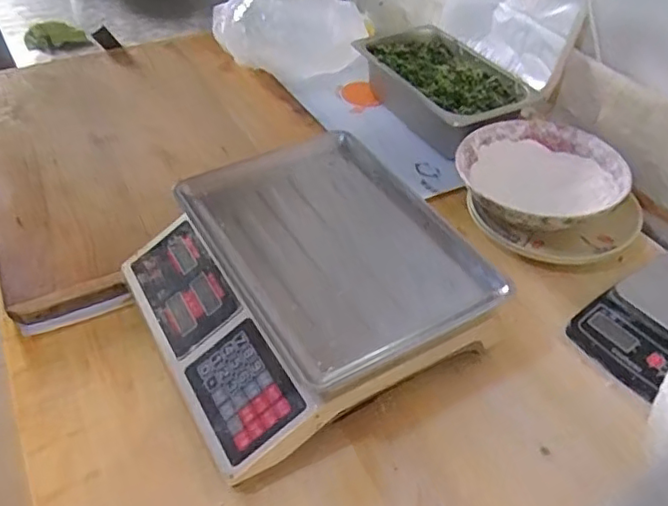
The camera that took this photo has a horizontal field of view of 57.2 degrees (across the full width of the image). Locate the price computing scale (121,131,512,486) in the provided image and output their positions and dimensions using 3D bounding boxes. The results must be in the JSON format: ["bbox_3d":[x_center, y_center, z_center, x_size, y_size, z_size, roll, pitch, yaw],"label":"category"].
[{"bbox_3d":[-0.034,0.034,0.676,0.324,0.133,0.320,-22,47,-23],"label":"price computing scale"}]

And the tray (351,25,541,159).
[{"bbox_3d":[0.183,-0.269,1.017,0.187,0.074,0.322,-20,47,-17],"label":"tray"}]

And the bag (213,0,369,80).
[{"bbox_3d":[-0.085,-0.373,1.065,0.275,0.151,0.097,1,43,1],"label":"bag"}]

